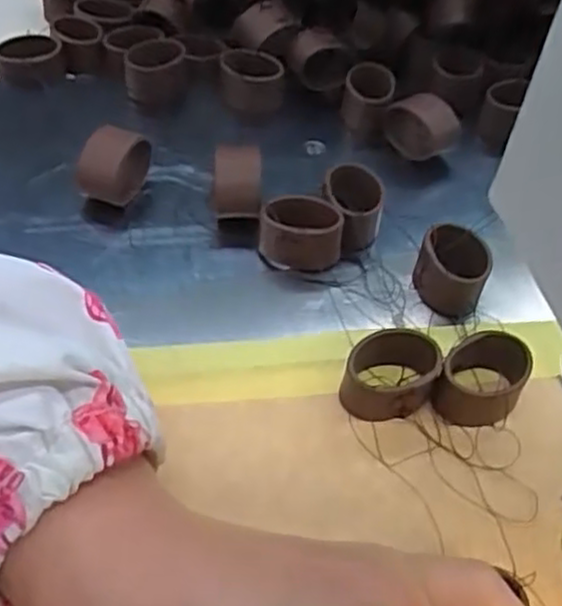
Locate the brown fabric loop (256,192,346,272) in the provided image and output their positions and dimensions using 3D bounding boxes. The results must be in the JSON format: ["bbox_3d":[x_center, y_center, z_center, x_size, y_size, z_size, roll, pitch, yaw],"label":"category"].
[{"bbox_3d":[0.008,-0.026,0.291,0.029,0.023,0.023,22,48,14],"label":"brown fabric loop"}]

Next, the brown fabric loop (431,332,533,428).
[{"bbox_3d":[0.068,0.024,0.251,0.023,0.016,0.035,34,51,23],"label":"brown fabric loop"}]

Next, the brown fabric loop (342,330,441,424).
[{"bbox_3d":[0.037,0.023,0.249,0.028,0.017,0.028,4,46,-4],"label":"brown fabric loop"}]

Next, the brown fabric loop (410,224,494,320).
[{"bbox_3d":[0.063,-0.013,0.283,0.025,0.018,0.028,19,47,11],"label":"brown fabric loop"}]

